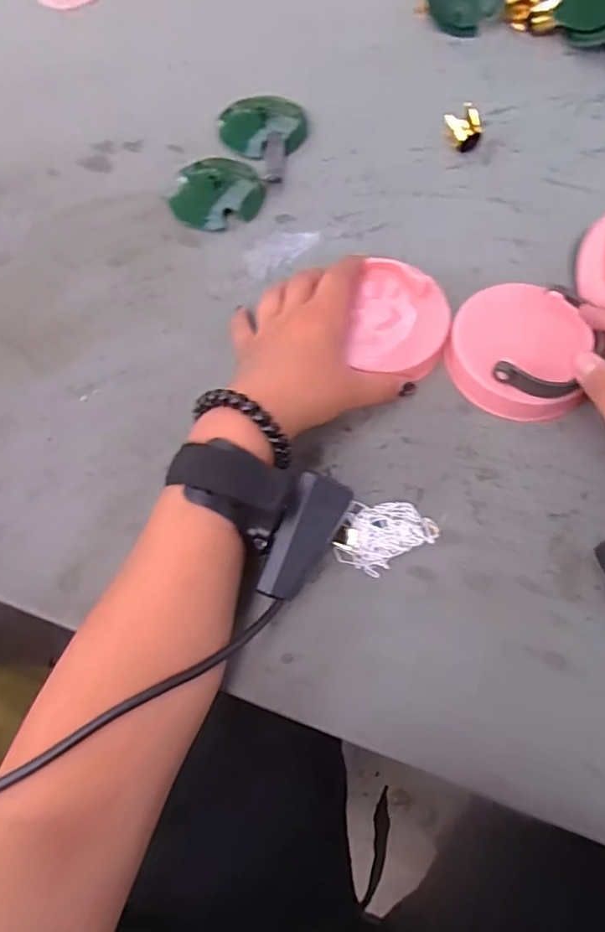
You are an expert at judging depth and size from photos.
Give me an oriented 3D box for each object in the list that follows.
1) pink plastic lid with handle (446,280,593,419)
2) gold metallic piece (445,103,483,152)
[{"bbox_3d":[0.139,-0.077,0.362,0.082,0.023,0.086,-1,68,2],"label":"pink plastic lid with handle"},{"bbox_3d":[0.136,-0.279,0.462,0.030,0.023,0.026,-39,72,-12],"label":"gold metallic piece"}]

